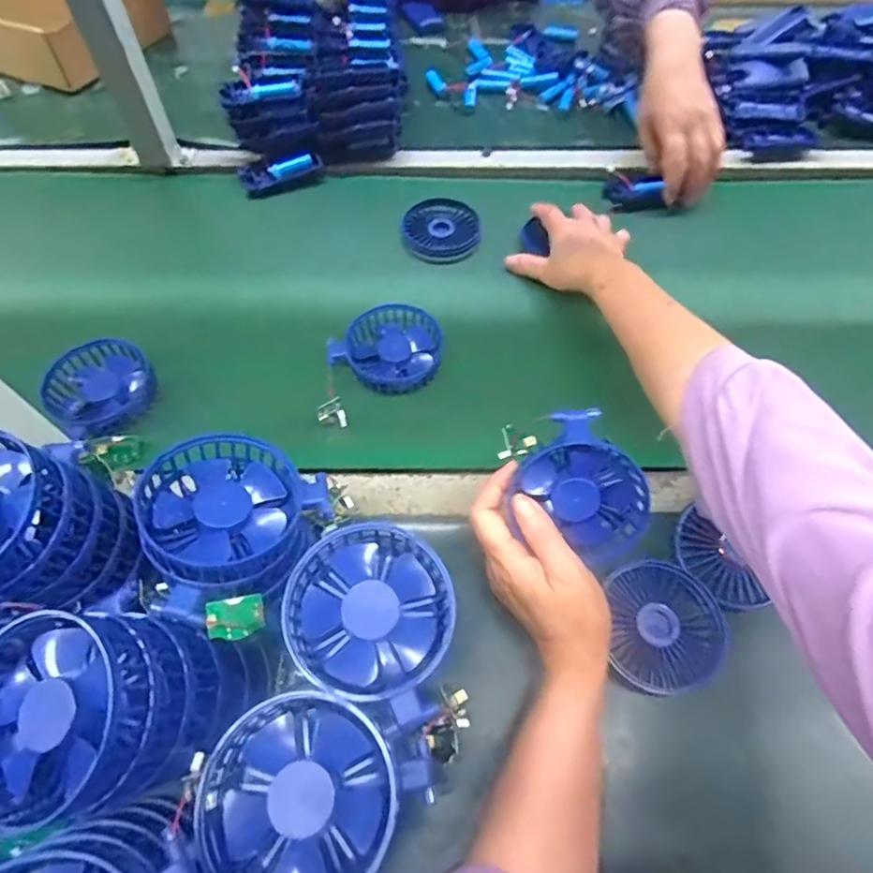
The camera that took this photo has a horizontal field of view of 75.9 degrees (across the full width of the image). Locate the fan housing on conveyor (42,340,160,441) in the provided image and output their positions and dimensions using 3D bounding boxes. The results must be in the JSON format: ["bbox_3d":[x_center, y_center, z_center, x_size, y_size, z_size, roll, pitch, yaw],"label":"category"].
[{"bbox_3d":[-0.295,-0.044,0.494,0.085,0.021,0.095,-32,64,-18],"label":"fan housing on conveyor"}]

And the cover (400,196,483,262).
[{"bbox_3d":[0.006,-0.235,0.630,0.086,0.024,0.081,0,59,0],"label":"cover"}]

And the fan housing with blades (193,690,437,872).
[{"bbox_3d":[-0.062,0.175,0.274,0.095,0.036,0.099,35,65,19],"label":"fan housing with blades"}]

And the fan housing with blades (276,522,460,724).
[{"bbox_3d":[-0.035,0.096,0.314,0.091,0.026,0.091,0,59,0],"label":"fan housing with blades"}]

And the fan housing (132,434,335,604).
[{"bbox_3d":[-0.122,0.050,0.339,0.089,0.036,0.089,9,54,-13],"label":"fan housing"}]

